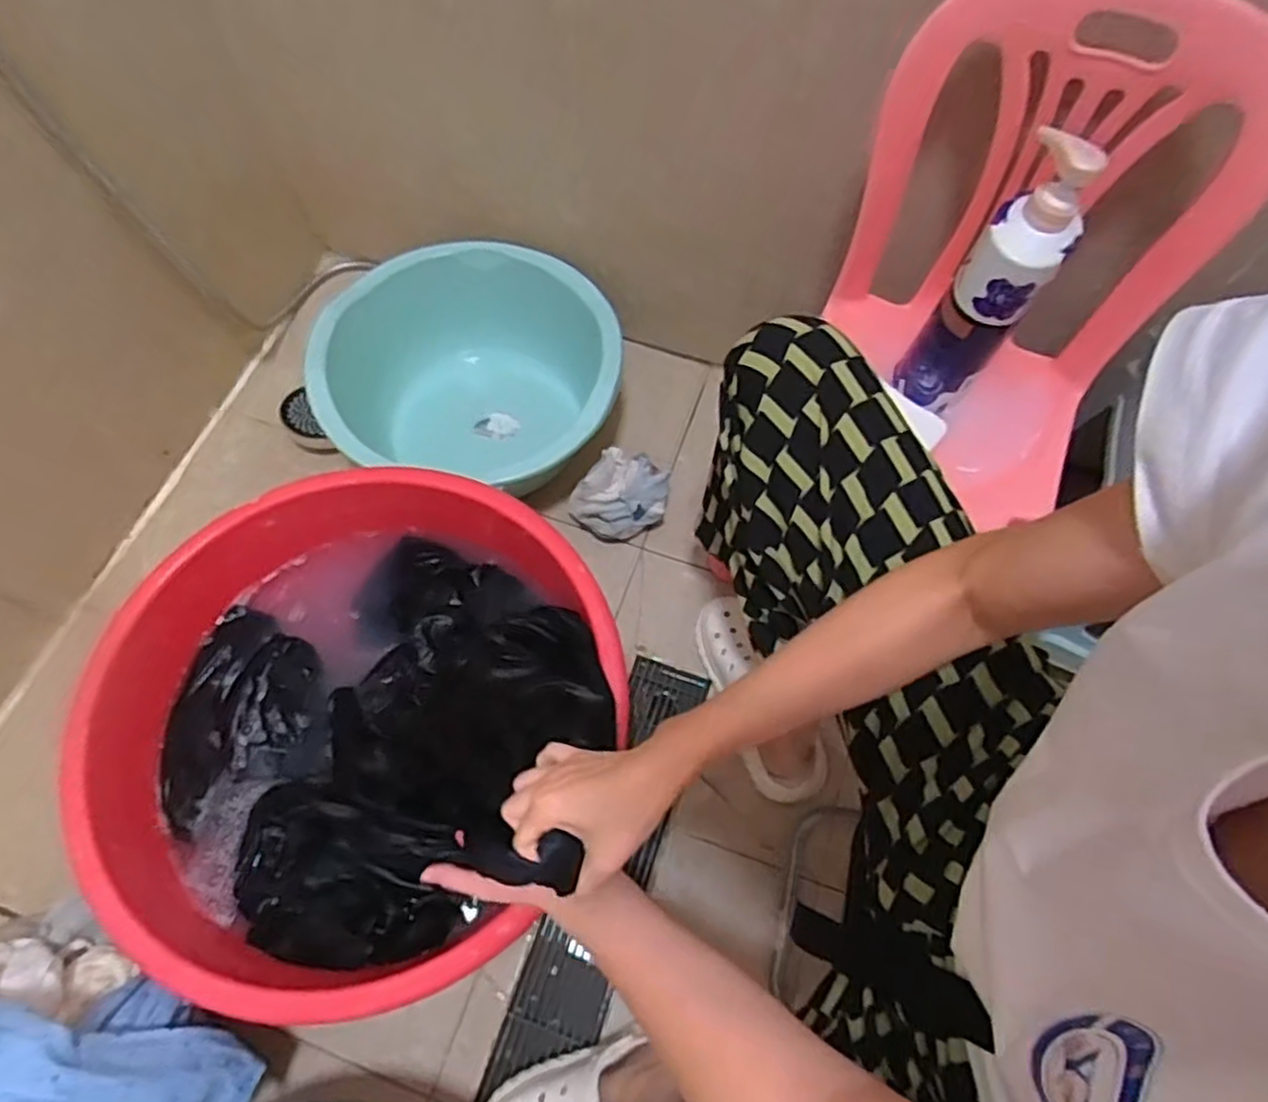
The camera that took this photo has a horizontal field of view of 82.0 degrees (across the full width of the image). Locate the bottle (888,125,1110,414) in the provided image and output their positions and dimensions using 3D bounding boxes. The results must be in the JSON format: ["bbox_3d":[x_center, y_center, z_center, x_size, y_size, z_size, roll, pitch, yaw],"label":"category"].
[{"bbox_3d":[0.310,-0.227,0.636,0.070,0.238,0.073,35,70,14],"label":"bottle"}]

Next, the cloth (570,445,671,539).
[{"bbox_3d":[-0.019,-0.070,0.948,0.121,0.094,0.094,8,66,3],"label":"cloth"}]

